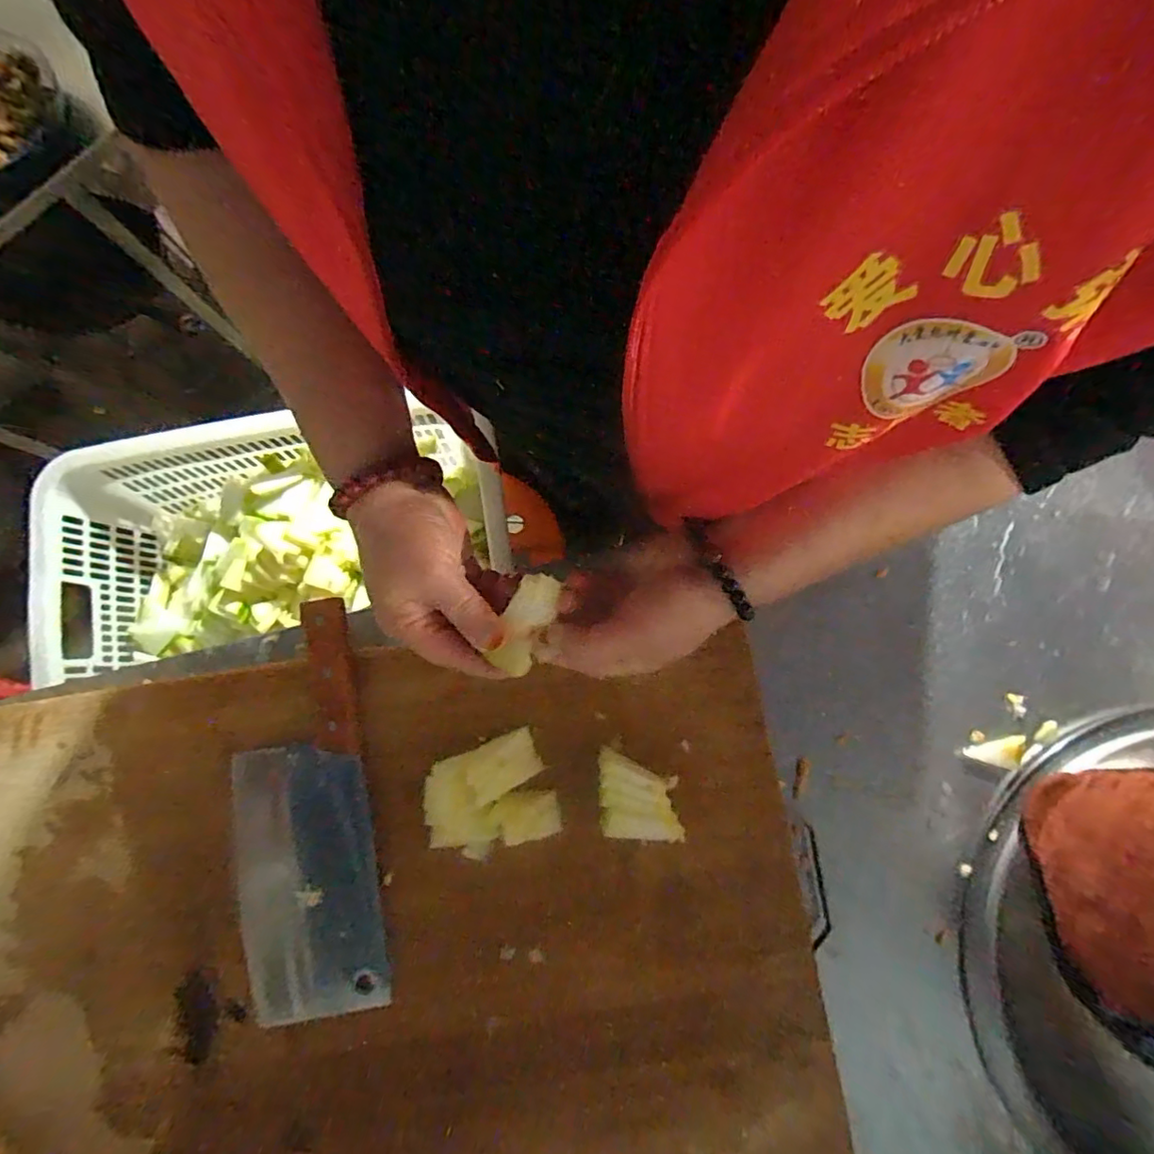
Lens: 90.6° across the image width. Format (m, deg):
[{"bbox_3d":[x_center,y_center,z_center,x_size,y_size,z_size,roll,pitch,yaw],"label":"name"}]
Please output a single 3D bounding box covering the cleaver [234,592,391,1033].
[{"bbox_3d":[-0.213,0.174,0.432,0.106,0.027,0.296,-9,81,1],"label":"cleaver"}]

